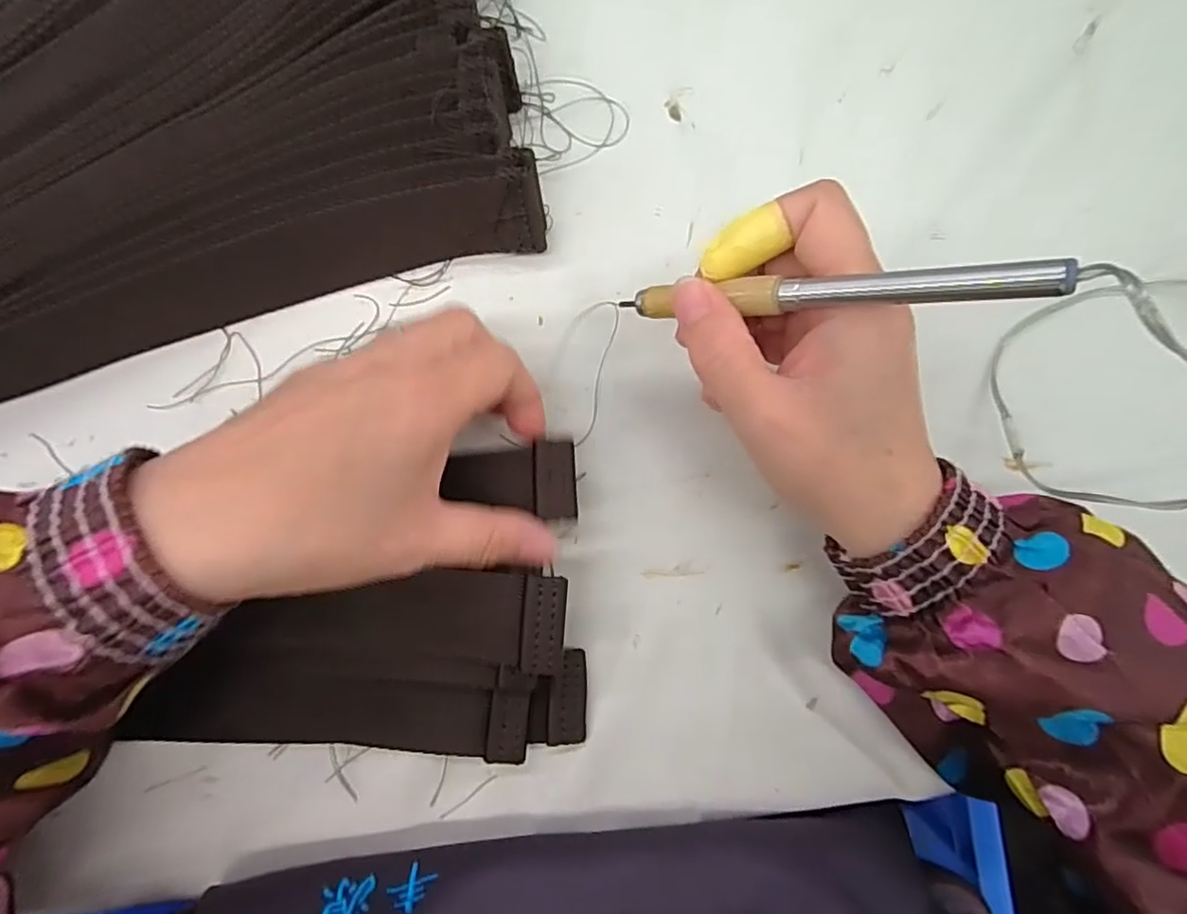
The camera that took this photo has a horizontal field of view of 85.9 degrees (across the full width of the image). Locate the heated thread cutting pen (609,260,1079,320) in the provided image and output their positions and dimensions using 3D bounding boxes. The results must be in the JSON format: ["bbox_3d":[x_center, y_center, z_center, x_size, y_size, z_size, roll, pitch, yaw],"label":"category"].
[{"bbox_3d":[0.064,-0.048,0.189,0.125,0.008,0.010,7,83,37],"label":"heated thread cutting pen"}]

